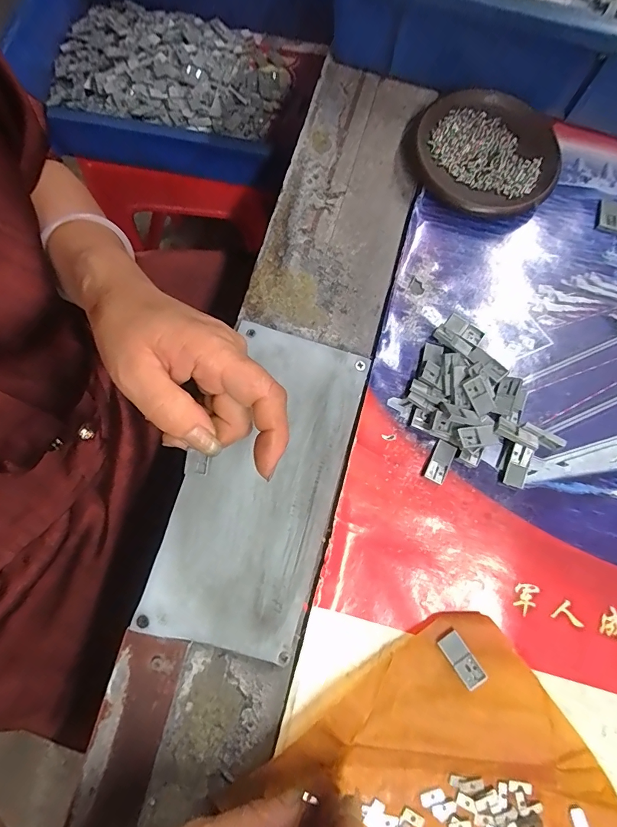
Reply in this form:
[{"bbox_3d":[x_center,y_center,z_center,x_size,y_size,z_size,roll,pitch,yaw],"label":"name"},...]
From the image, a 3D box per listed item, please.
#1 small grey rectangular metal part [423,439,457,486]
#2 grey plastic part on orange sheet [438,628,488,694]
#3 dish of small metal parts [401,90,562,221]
[{"bbox_3d":[0.086,0.032,0.266,0.014,0.004,0.028,27,76,5],"label":"small grey rectangular metal part"},{"bbox_3d":[0.087,0.140,0.230,0.013,0.004,0.029,-30,66,-9],"label":"grey plastic part on orange sheet"},{"bbox_3d":[0.137,-0.200,0.316,0.106,0.019,0.110,0,75,-2],"label":"dish of small metal parts"}]

